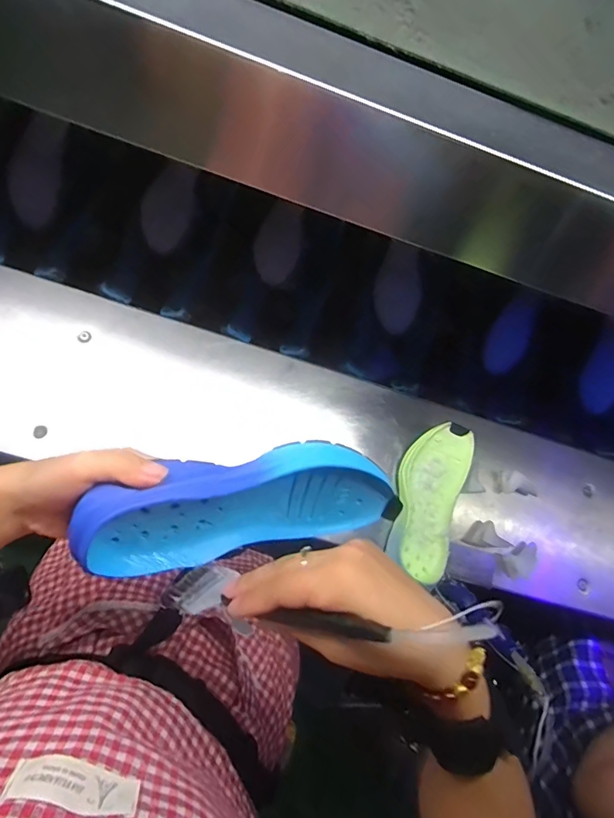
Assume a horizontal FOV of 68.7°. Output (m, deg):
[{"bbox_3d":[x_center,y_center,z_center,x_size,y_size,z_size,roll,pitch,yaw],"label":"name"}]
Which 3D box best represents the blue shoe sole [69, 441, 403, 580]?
[{"bbox_3d":[-0.040,0.071,0.348,0.246,0.097,0.048,-3,40,-29],"label":"blue shoe sole"}]

